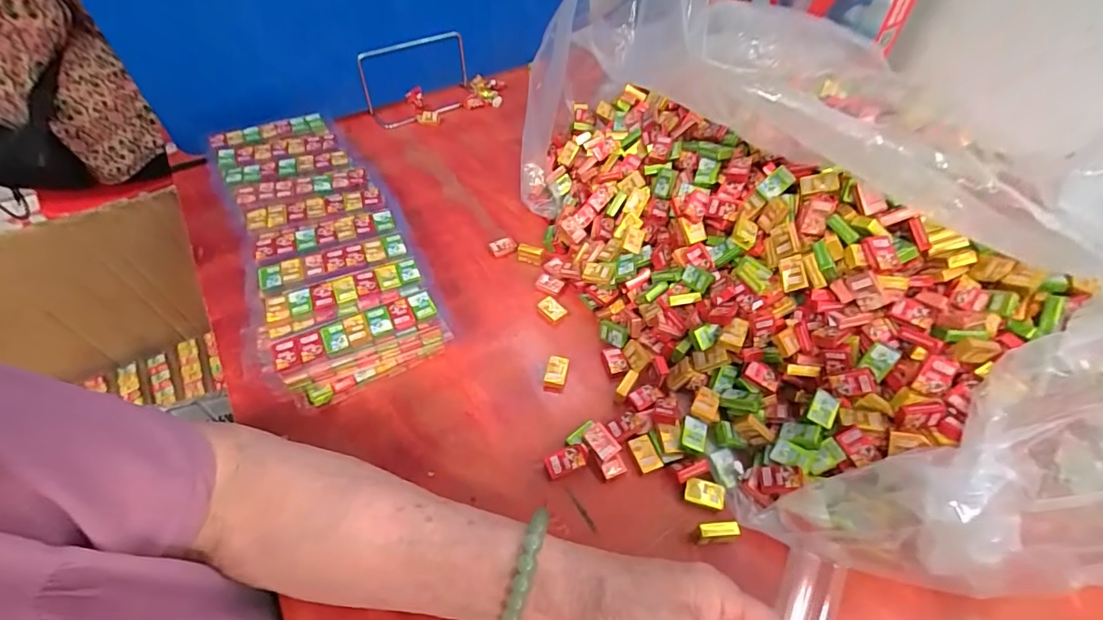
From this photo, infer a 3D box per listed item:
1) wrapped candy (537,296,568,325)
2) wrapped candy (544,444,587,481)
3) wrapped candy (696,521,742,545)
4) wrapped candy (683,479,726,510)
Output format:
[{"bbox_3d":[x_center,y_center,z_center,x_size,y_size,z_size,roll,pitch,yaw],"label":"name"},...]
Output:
[{"bbox_3d":[0.000,-0.001,0.423,0.019,0.008,0.026,-35,59,-26],"label":"wrapped candy"},{"bbox_3d":[0.011,0.107,0.330,0.030,0.014,0.015,-15,52,-13],"label":"wrapped candy"},{"bbox_3d":[0.107,0.144,0.301,0.025,0.015,0.010,-2,50,-3],"label":"wrapped candy"},{"bbox_3d":[0.105,0.125,0.320,0.025,0.004,0.017,12,51,9],"label":"wrapped candy"}]

